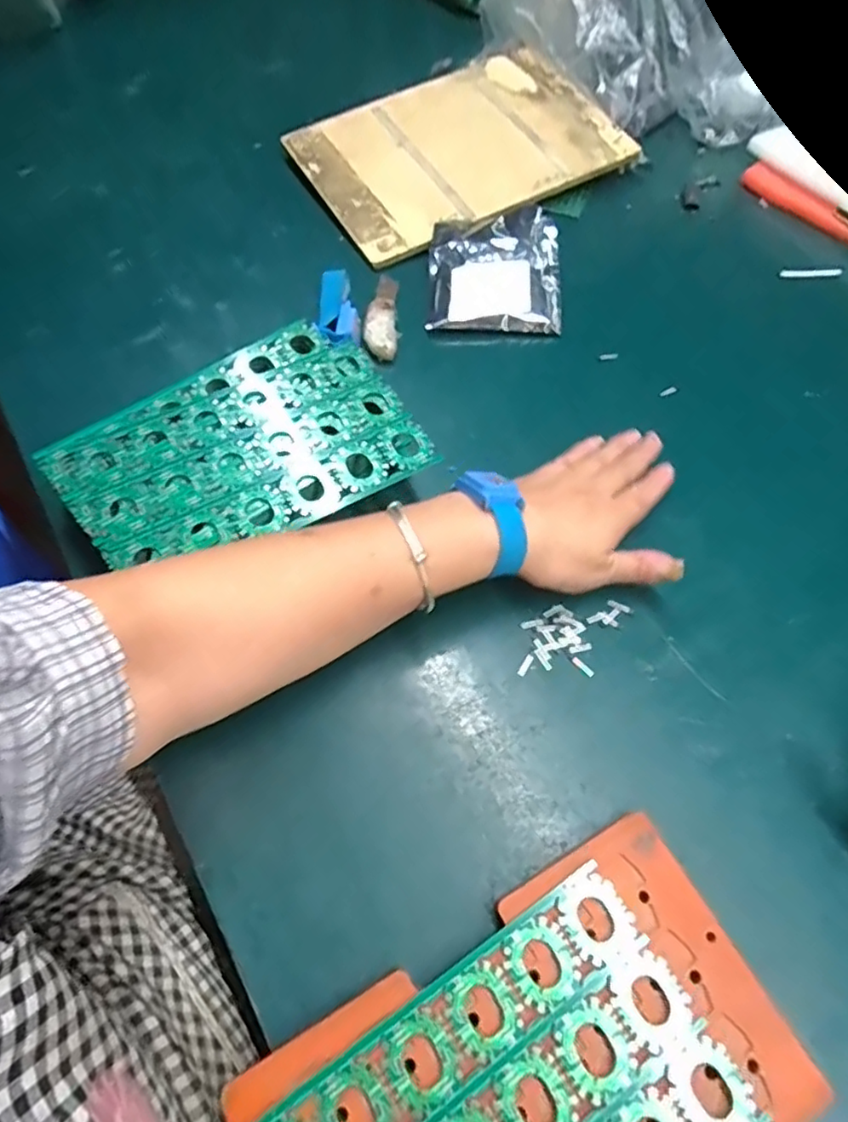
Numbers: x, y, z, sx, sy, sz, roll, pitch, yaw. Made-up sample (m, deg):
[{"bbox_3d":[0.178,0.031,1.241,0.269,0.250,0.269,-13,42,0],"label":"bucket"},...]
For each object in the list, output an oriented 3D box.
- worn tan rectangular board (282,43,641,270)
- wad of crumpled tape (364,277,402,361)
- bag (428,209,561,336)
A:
[{"bbox_3d":[0.032,-0.418,0.619,0.303,0.016,0.219,-31,68,-12],"label":"worn tan rectangular board"},{"bbox_3d":[-0.033,-0.211,0.522,0.028,0.011,0.107,3,62,2],"label":"wad of crumpled tape"},{"bbox_3d":[0.062,-0.255,0.540,0.109,0.030,0.124,2,62,1],"label":"bag"}]

